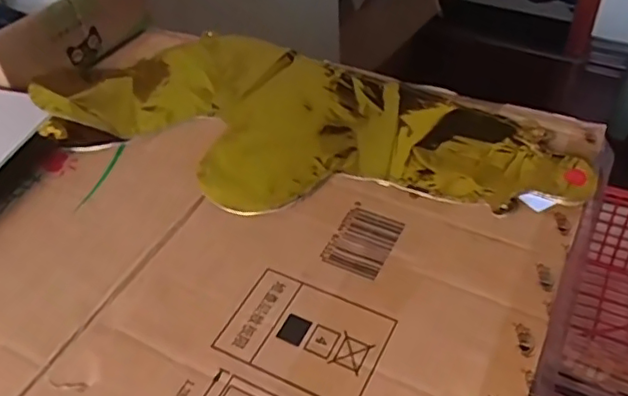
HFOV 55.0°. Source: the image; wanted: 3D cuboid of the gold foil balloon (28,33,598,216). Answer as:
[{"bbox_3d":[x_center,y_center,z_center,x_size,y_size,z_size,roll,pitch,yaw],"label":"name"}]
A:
[{"bbox_3d":[-0.011,-0.063,0.484,0.415,0.030,0.201,21,49,25],"label":"gold foil balloon"}]

